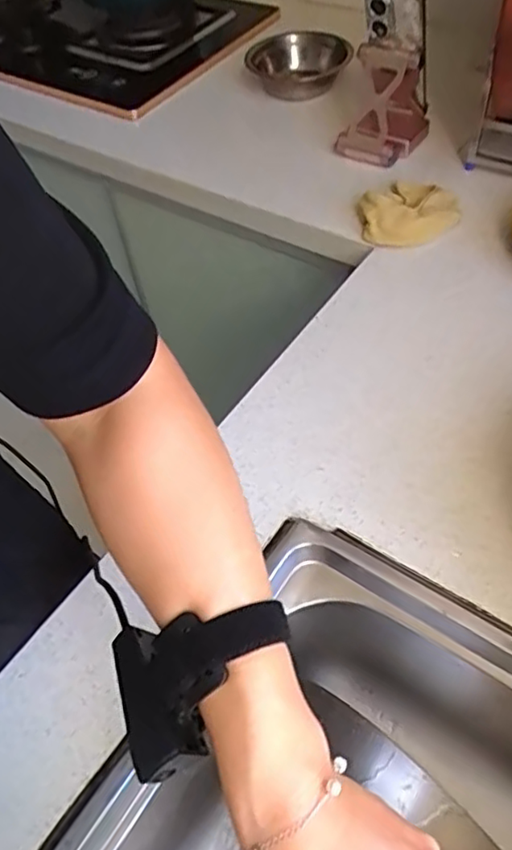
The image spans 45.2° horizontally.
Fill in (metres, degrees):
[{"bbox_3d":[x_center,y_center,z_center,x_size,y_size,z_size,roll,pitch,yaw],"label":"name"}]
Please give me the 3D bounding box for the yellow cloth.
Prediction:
[{"bbox_3d":[0.189,-0.264,0.755,0.126,0.038,0.099,-36,59,-21],"label":"yellow cloth"}]

